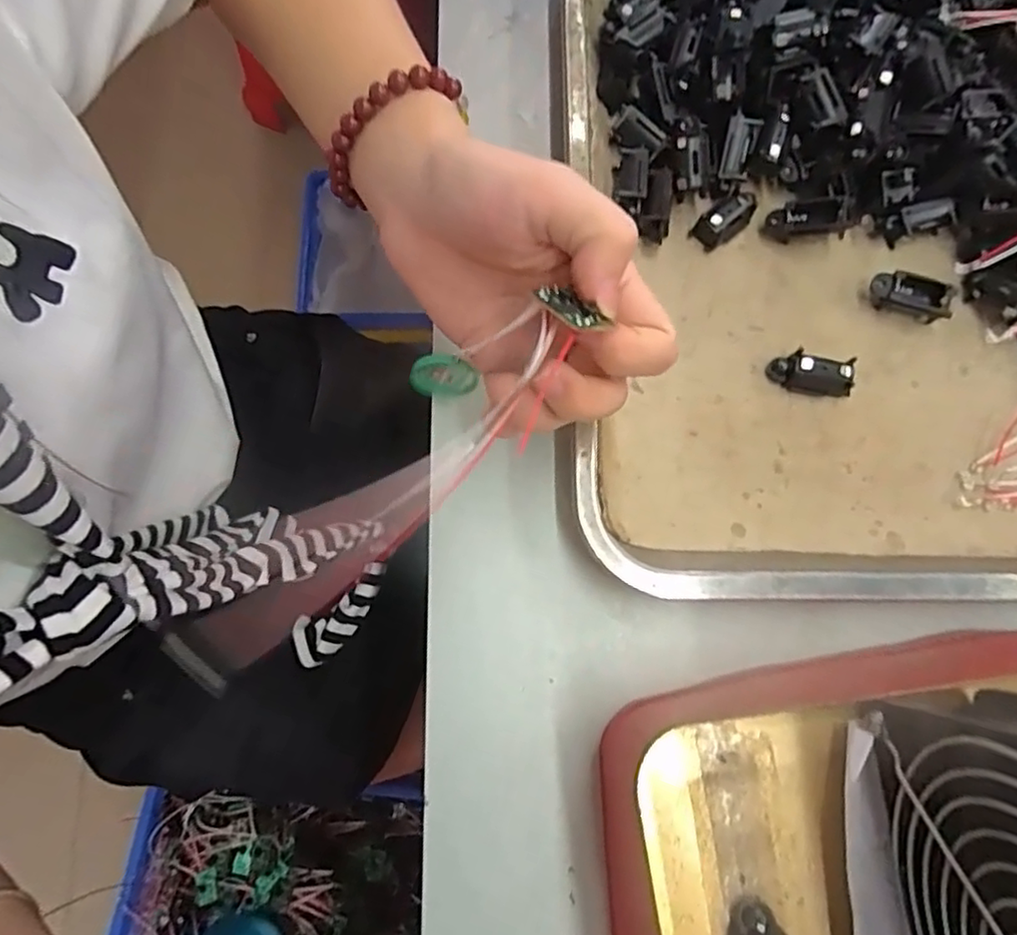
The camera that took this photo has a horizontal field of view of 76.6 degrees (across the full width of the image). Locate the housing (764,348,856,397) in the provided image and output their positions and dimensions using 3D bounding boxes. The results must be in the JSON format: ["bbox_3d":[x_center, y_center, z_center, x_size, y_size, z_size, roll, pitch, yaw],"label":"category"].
[{"bbox_3d":[0.137,-0.042,0.290,0.034,0.013,0.016,7,77,1],"label":"housing"}]

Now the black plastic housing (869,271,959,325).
[{"bbox_3d":[0.186,-0.080,0.299,0.035,0.015,0.014,20,77,4],"label":"black plastic housing"}]

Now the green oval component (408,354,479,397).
[{"bbox_3d":[-0.027,-0.039,0.273,0.028,0.023,0.004,5,58,-7],"label":"green oval component"}]

